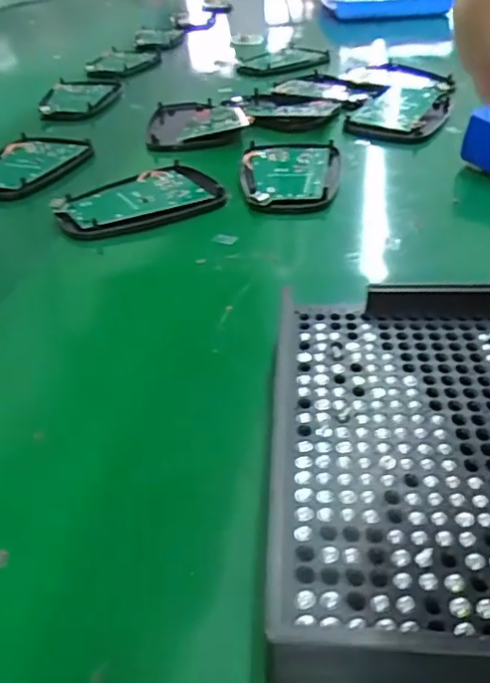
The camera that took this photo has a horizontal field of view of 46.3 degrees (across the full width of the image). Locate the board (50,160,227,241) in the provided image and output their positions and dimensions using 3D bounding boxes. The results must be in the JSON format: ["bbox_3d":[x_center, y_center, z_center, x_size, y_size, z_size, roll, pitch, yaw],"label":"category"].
[{"bbox_3d":[-0.063,-0.086,0.340,0.095,0.007,0.065,-23,43,-27],"label":"board"}]

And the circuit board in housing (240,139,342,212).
[{"bbox_3d":[0.029,-0.107,0.362,0.062,0.009,0.093,2,37,2],"label":"circuit board in housing"}]

